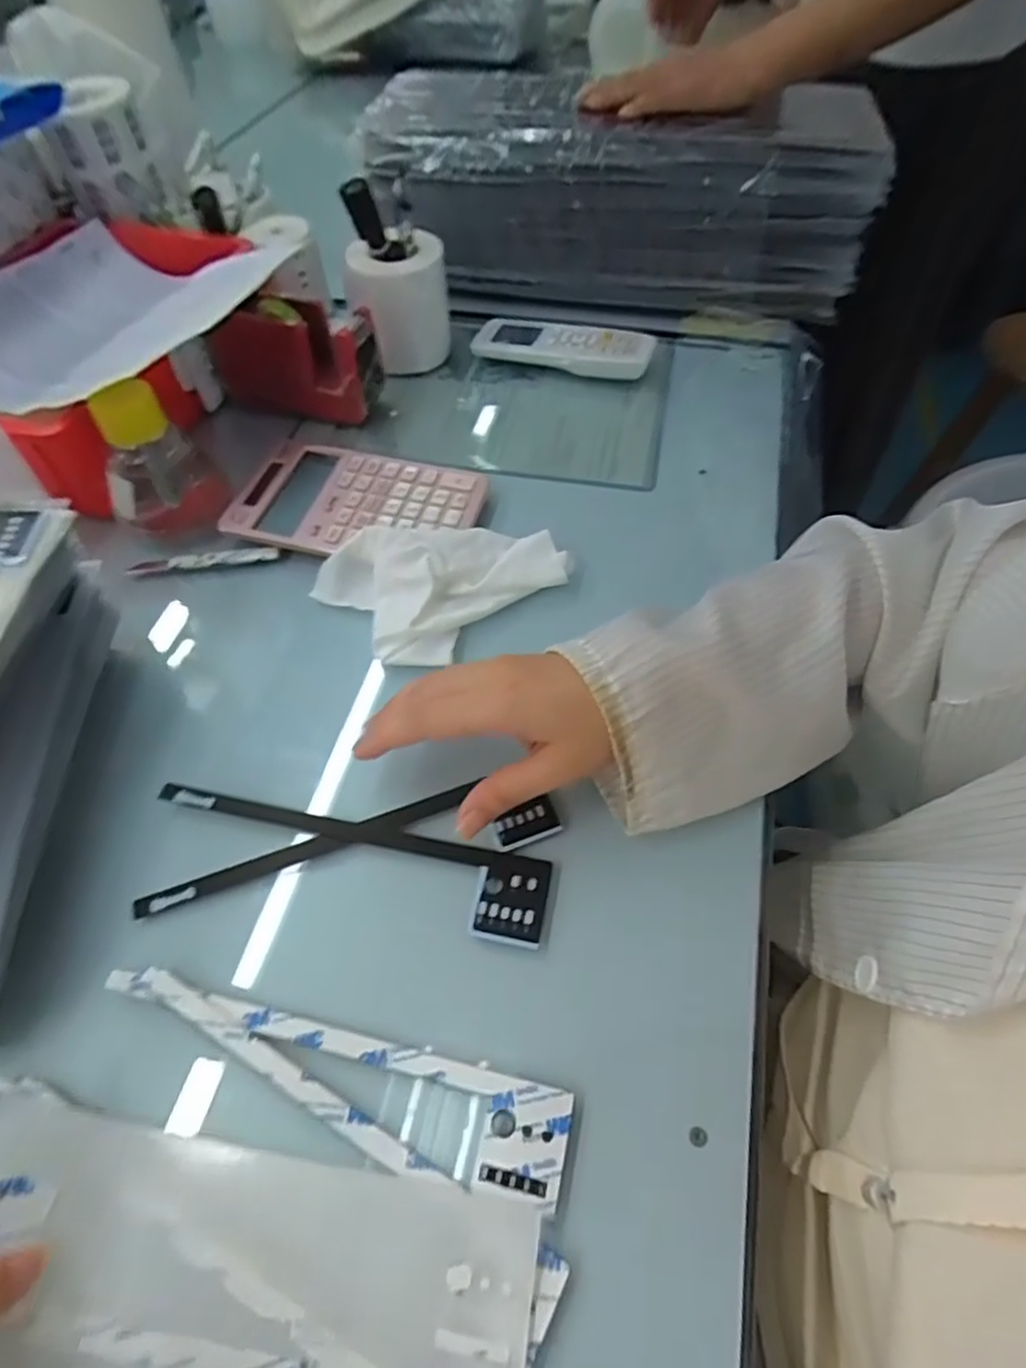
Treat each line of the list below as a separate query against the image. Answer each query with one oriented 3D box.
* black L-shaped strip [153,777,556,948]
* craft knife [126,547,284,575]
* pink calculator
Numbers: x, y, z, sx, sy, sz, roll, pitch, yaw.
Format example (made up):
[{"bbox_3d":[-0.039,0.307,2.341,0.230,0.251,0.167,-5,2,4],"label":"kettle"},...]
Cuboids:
[{"bbox_3d":[-0.089,0.093,0.362,0.216,0.008,0.044,9,57,7],"label":"black L-shaped strip"},{"bbox_3d":[-0.221,-0.089,0.492,0.106,0.010,0.010,-6,54,-3],"label":"craft knife"},{"bbox_3d":[-0.119,-0.134,0.508,0.174,0.013,0.108,14,56,11],"label":"pink calculator"}]

